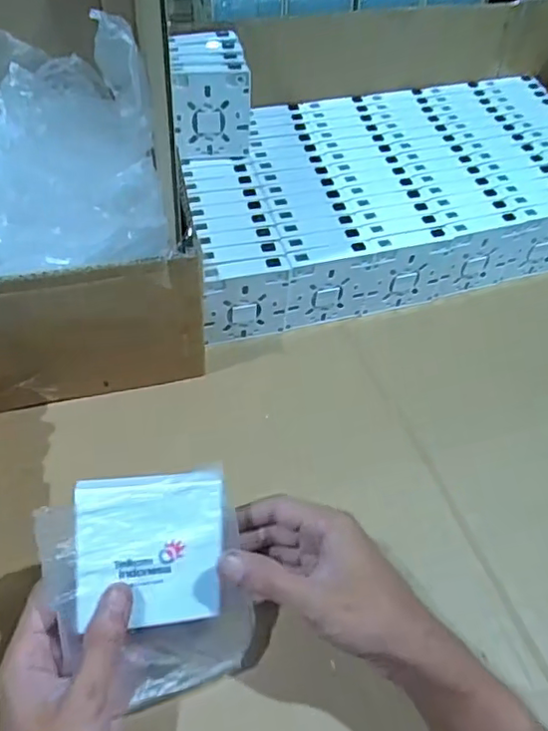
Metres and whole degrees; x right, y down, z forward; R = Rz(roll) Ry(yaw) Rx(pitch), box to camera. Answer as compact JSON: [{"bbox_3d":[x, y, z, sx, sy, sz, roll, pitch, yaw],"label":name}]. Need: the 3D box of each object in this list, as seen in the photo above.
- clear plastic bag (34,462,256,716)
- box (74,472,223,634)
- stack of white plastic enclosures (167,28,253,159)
[{"bbox_3d":[-0.072,0.134,0.346,0.110,0.139,0.020,-13,11,-15],"label":"clear plastic bag"},{"bbox_3d":[-0.072,0.110,0.339,0.084,0.087,0.010,-1,5,-15],"label":"box"},{"bbox_3d":[-0.066,-0.283,0.613,0.077,0.101,0.088,-5,48,-6],"label":"stack of white plastic enclosures"}]

